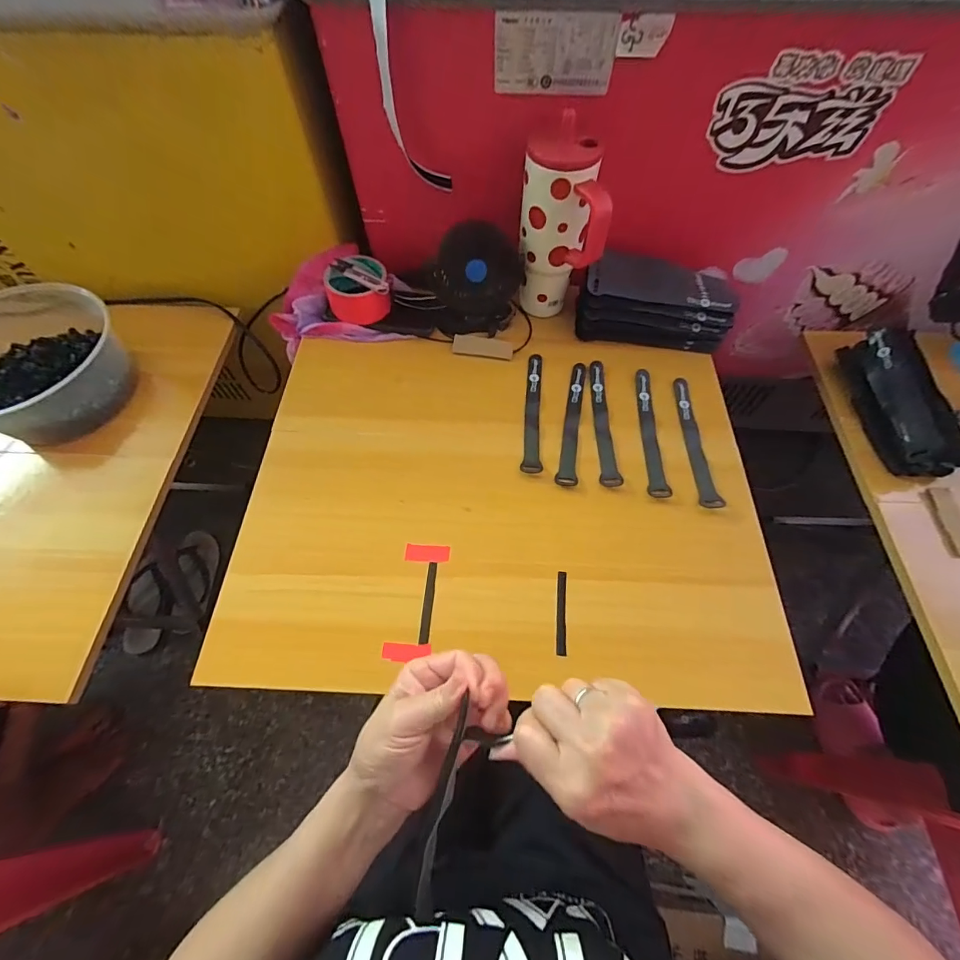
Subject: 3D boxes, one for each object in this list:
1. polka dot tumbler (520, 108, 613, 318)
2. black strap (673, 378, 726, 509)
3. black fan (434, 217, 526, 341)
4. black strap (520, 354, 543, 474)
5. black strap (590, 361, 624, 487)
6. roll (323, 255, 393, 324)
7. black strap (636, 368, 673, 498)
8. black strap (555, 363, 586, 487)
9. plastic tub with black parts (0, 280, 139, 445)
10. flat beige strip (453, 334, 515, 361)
[{"bbox_3d":[0.102,-0.316,0.553,0.098,0.222,0.103,0,62,0],"label":"polka dot tumbler"},{"bbox_3d":[0.271,-0.051,0.538,0.023,0.011,0.190,2,62,1],"label":"black strap"},{"bbox_3d":[-0.003,-0.269,0.584,0.122,0.127,0.070,0,62,0],"label":"black fan"},{"bbox_3d":[0.072,-0.093,0.563,0.024,0.004,0.190,6,62,3],"label":"black strap"},{"bbox_3d":[0.157,-0.077,0.552,0.025,0.008,0.190,0,62,0],"label":"black strap"},{"bbox_3d":[-0.174,-0.270,0.612,0.088,0.055,0.079,-9,62,-5],"label":"roll"},{"bbox_3d":[0.219,-0.064,0.547,0.025,0.007,0.193,5,62,3],"label":"black strap"},{"bbox_3d":[0.122,-0.076,0.553,0.025,0.004,0.191,11,63,6],"label":"black strap"},{"bbox_3d":[-0.618,-0.163,0.596,0.224,0.090,0.225,22,64,11],"label":"plastic tub with black parts"},{"bbox_3d":[0.004,-0.189,0.608,0.085,0.007,0.030,9,62,5],"label":"flat beige strip"}]

